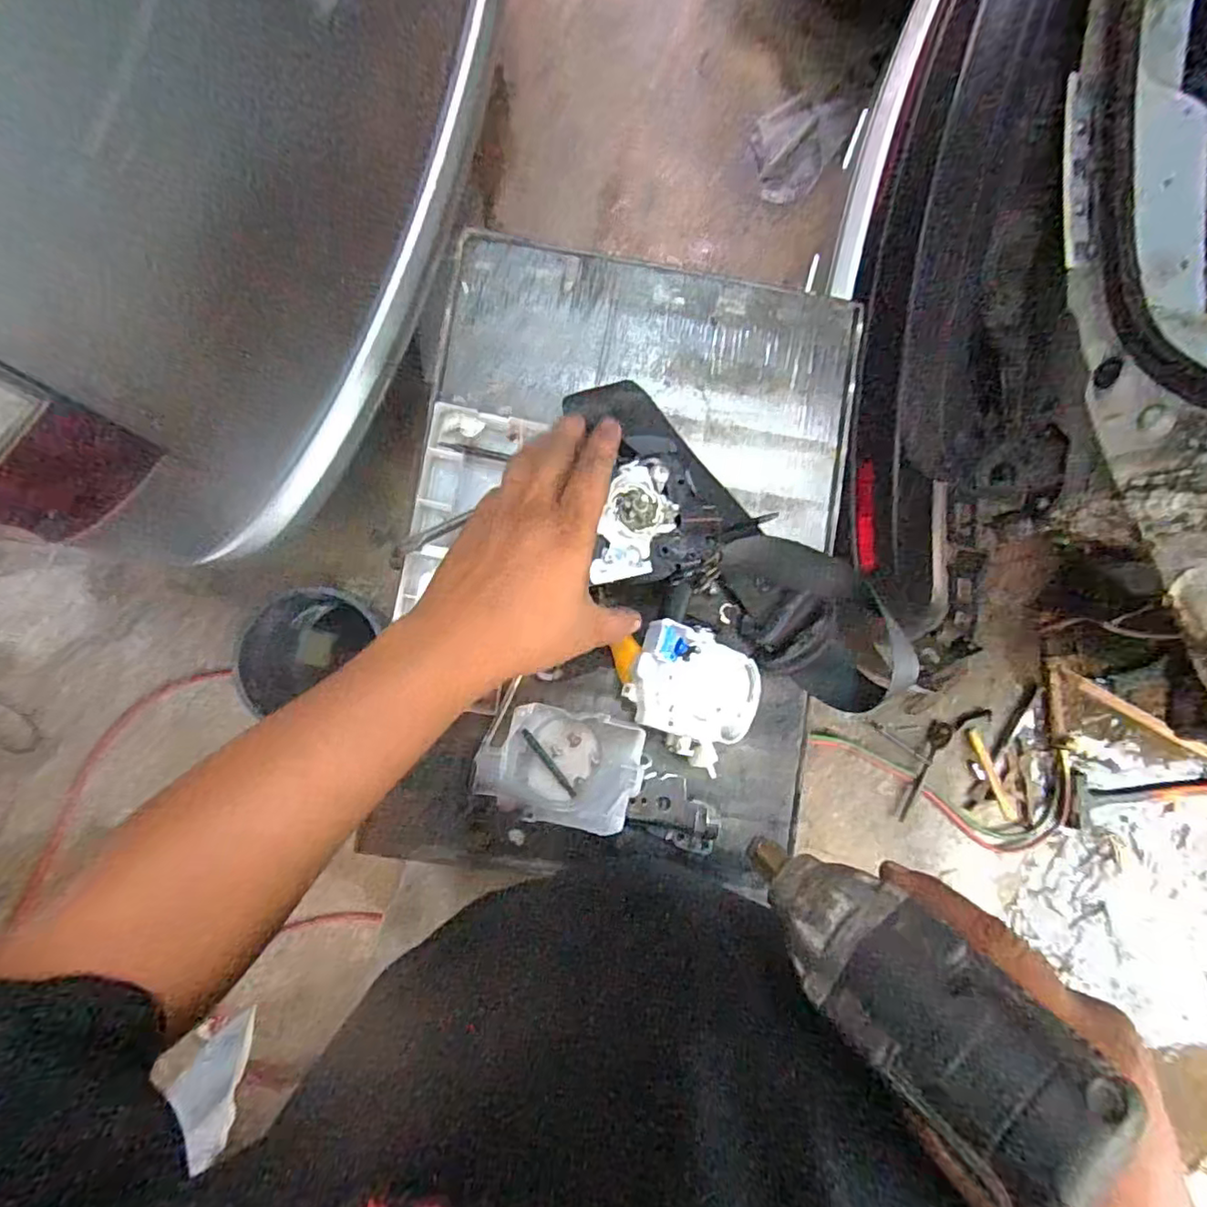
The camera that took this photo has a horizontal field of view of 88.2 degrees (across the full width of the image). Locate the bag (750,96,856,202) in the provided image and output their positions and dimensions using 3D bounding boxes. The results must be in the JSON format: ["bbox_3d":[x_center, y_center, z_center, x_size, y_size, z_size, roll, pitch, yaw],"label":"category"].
[{"bbox_3d":[0.462,-1.119,1.513,0.200,0.068,0.269,37,85,-1],"label":"bag"}]

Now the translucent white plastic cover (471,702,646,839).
[{"bbox_3d":[-0.031,0.119,0.459,0.115,0.029,0.080,18,86,-2],"label":"translucent white plastic cover"}]

